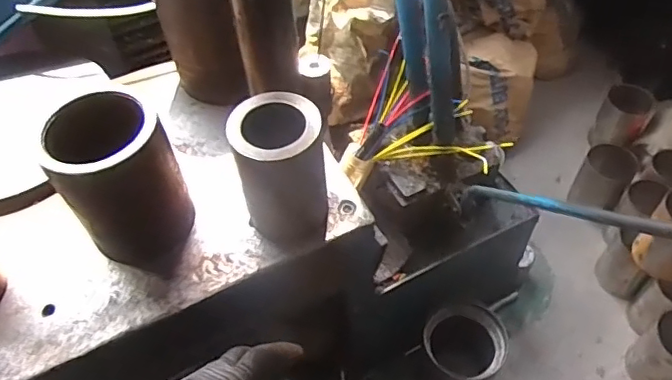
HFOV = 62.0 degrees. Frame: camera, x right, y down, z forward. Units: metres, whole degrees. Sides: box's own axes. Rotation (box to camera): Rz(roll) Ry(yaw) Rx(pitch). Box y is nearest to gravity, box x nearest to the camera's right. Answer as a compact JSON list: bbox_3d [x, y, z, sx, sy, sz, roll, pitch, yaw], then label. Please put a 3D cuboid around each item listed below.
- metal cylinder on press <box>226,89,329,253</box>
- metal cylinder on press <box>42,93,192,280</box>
[{"bbox_3d":[-0.054,-0.021,0.562,0.085,0.134,0.098,-8,52,-3],"label":"metal cylinder on press"},{"bbox_3d":[-0.199,-0.001,0.542,0.097,0.178,0.089,-24,55,-15],"label":"metal cylinder on press"}]

